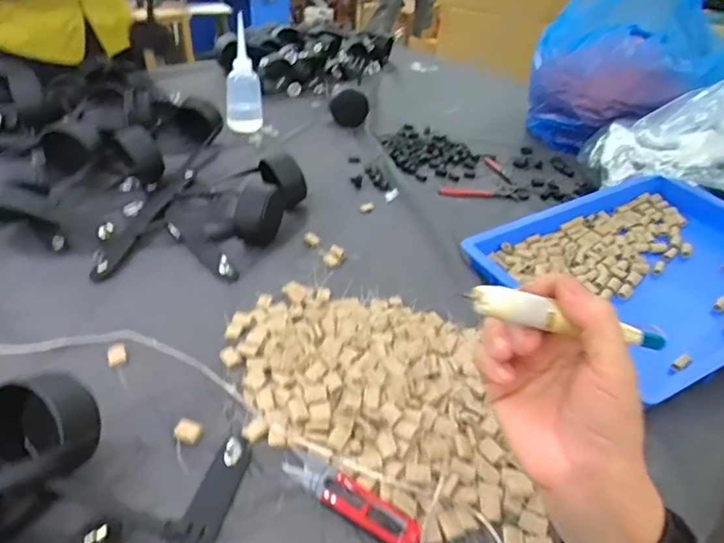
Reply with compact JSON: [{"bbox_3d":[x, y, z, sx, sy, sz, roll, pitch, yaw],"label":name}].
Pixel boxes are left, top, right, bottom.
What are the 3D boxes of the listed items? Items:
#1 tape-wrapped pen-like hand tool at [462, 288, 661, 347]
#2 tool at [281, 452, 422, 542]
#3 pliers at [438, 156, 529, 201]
[{"bbox_3d":[0.115,0.027,0.278,0.130,0.014,0.012,14,33,-22],"label":"tape-wrapped pen-like hand tool"},{"bbox_3d":[-0.008,0.170,0.391,0.114,0.014,0.026,24,40,24],"label":"tool"},{"bbox_3d":[0.189,-0.159,0.881,0.153,0.012,0.153,-4,37,-12],"label":"pliers"}]

